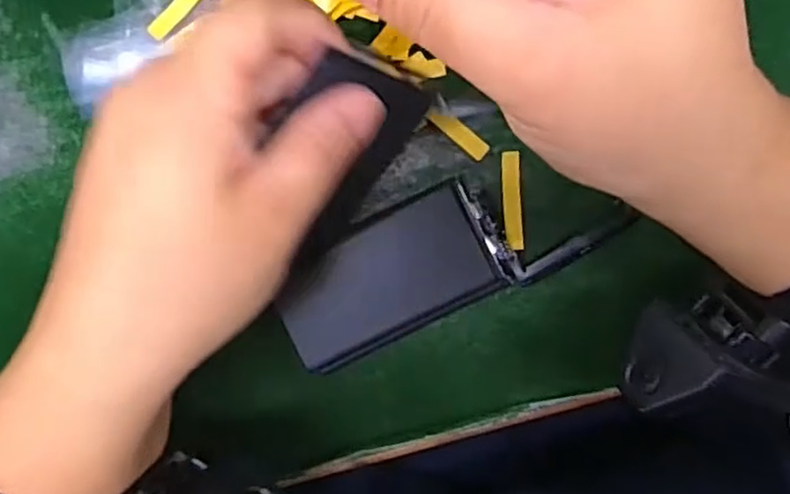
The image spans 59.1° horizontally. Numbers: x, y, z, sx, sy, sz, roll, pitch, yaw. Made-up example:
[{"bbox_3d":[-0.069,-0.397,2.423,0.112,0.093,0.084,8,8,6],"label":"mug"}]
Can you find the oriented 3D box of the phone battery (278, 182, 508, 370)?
[{"bbox_3d":[-0.004,0.012,0.276,0.083,0.014,0.046,-27,91,3],"label":"phone battery"}]

